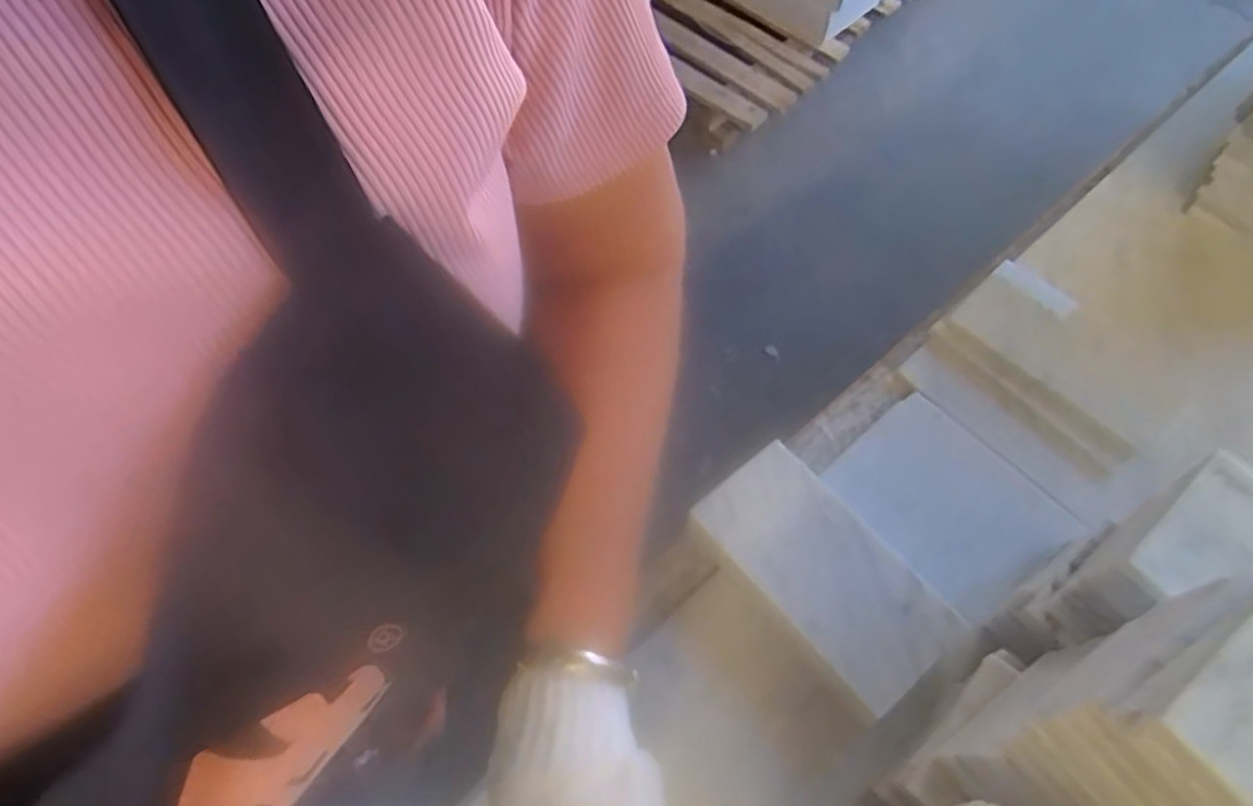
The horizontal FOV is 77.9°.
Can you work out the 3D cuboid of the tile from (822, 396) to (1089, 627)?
[{"bbox_3d":[0.211,0.066,0.518,0.098,0.007,0.134,-40,66,-7],"label":"tile"}]

